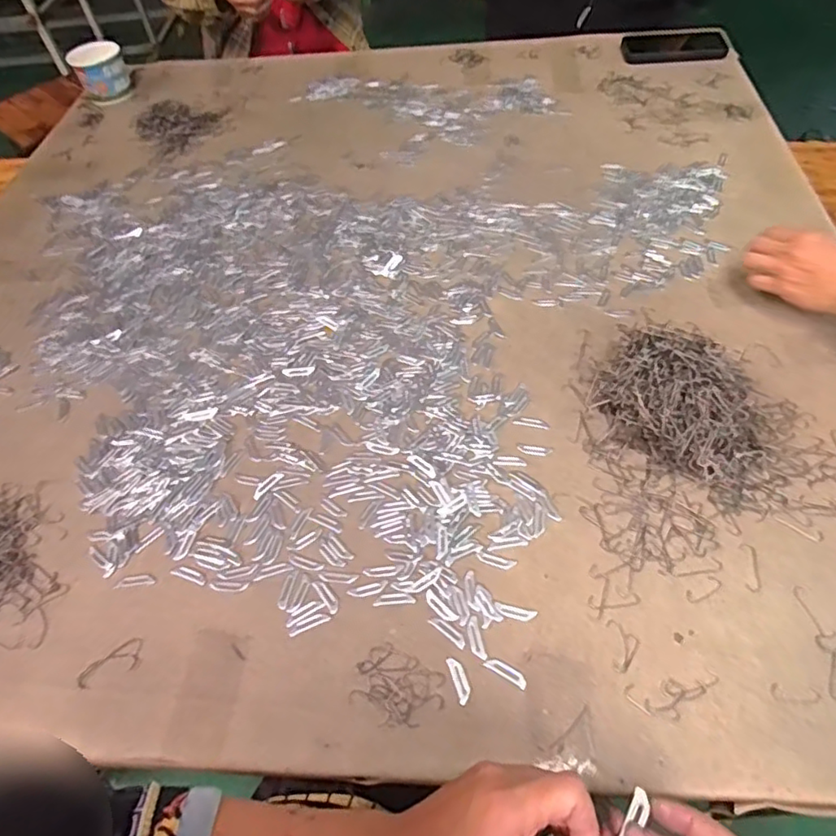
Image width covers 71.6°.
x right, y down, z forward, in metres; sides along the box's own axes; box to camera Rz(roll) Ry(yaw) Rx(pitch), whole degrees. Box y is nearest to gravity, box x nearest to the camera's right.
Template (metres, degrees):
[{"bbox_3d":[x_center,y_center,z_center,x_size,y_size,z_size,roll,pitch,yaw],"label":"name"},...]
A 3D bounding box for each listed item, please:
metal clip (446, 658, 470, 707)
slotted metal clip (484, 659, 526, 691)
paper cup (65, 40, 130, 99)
[{"bbox_3d":[0.032,0.204,0.452,0.011,0.004,0.035,-16,53,-6],"label":"metal clip"},{"bbox_3d":[0.069,0.198,0.452,0.034,0.004,0.010,25,59,22],"label":"slotted metal clip"},{"bbox_3d":[-0.596,-0.652,1.092,0.094,0.075,0.080,-23,54,-11],"label":"paper cup"}]

